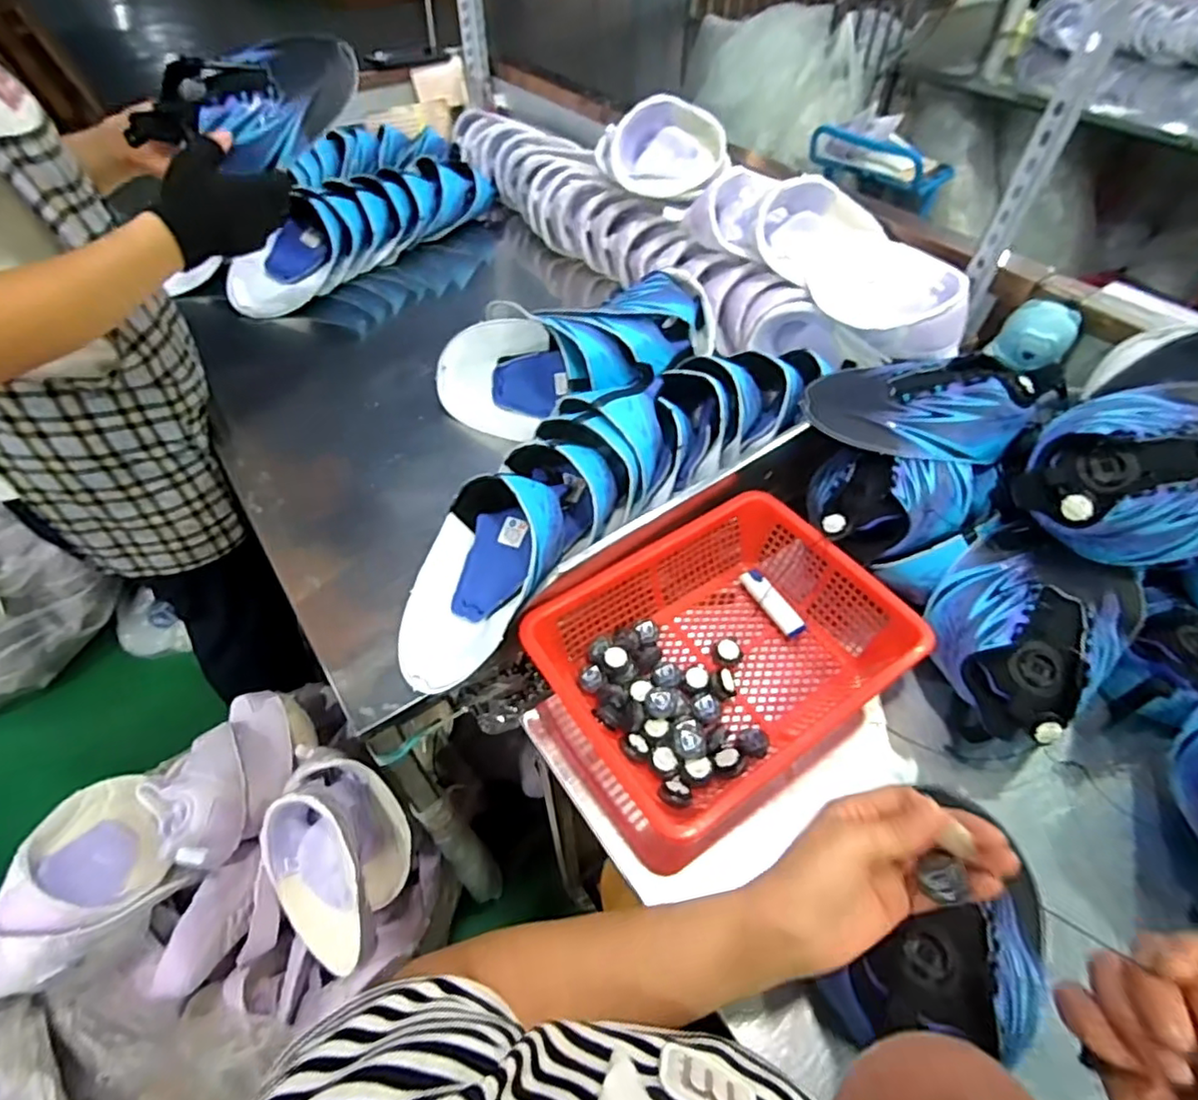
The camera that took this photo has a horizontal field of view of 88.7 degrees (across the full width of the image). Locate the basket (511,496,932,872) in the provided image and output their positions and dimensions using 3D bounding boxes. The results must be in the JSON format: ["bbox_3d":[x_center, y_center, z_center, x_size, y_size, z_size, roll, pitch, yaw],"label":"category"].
[{"bbox_3d":[0.107,0.096,0.562,0.300,0.080,0.223,-30,57,-21],"label":"basket"}]

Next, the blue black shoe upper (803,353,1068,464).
[{"bbox_3d":[0.345,-0.156,0.628,0.238,0.064,0.128,4,51,4],"label":"blue black shoe upper"}]

